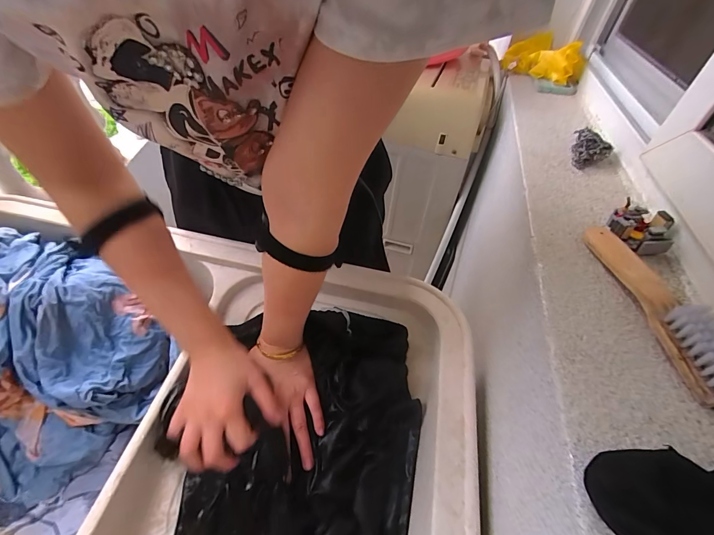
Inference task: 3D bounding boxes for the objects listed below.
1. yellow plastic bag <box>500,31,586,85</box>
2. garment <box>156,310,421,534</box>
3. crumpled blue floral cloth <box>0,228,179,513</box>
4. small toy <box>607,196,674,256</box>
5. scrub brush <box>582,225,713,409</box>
[{"bbox_3d":[0.409,-0.448,0.752,0.082,0.089,0.160,-20,51,-23],"label":"yellow plastic bag"},{"bbox_3d":[-0.081,0.237,0.365,0.285,0.102,0.406,12,46,5],"label":"garment"},{"bbox_3d":[-0.463,0.120,0.454,0.357,0.163,0.277,26,49,18],"label":"crumpled blue floral cloth"},{"bbox_3d":[0.311,-0.045,0.382,0.052,0.034,0.062,-7,47,-13],"label":"small toy"},{"bbox_3d":[0.275,0.020,0.317,0.036,0.046,0.203,2,46,-5],"label":"scrub brush"}]

